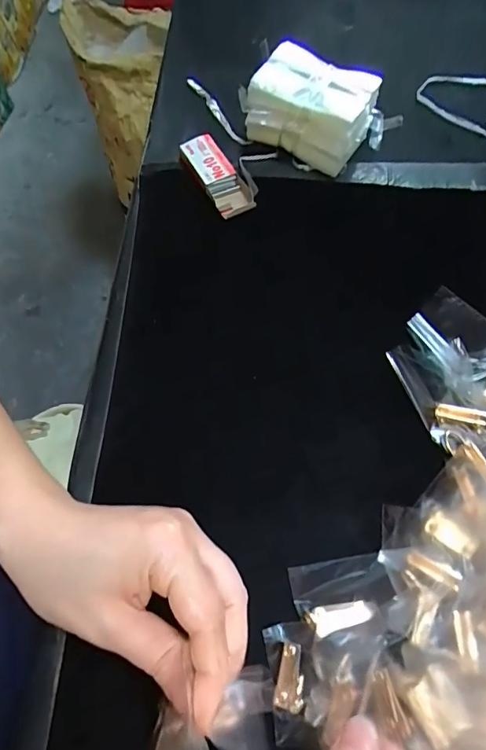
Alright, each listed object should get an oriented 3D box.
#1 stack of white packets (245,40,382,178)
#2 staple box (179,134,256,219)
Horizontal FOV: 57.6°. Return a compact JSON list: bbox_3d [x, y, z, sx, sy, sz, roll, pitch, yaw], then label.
[{"bbox_3d":[0.060,-0.233,0.386,0.101,0.052,0.074,22,69,10],"label":"stack of white packets"},{"bbox_3d":[-0.021,-0.167,0.376,0.033,0.016,0.084,-26,69,-10],"label":"staple box"}]

